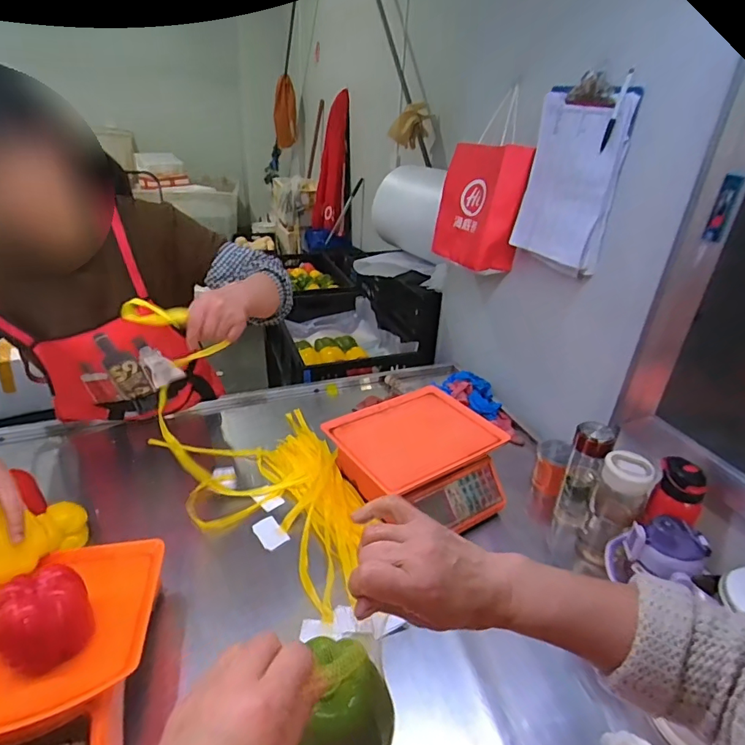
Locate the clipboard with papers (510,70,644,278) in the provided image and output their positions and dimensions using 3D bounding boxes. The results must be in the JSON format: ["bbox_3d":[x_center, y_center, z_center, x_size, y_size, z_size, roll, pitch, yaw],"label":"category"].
[{"bbox_3d":[0.409,-0.408,0.985,0.017,0.360,0.229,0,21,-27],"label":"clipboard with papers"}]

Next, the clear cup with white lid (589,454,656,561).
[{"bbox_3d":[0.405,0.231,0.786,0.072,0.203,0.070,-8,31,-20],"label":"clear cup with white lid"}]

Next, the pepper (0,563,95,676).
[{"bbox_3d":[-0.364,0.267,0.521,0.086,0.094,0.074,-23,38,-39],"label":"pepper"}]

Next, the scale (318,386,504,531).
[{"bbox_3d":[0.096,0.172,0.935,0.309,0.100,0.295,-15,34,-30],"label":"scale"}]

